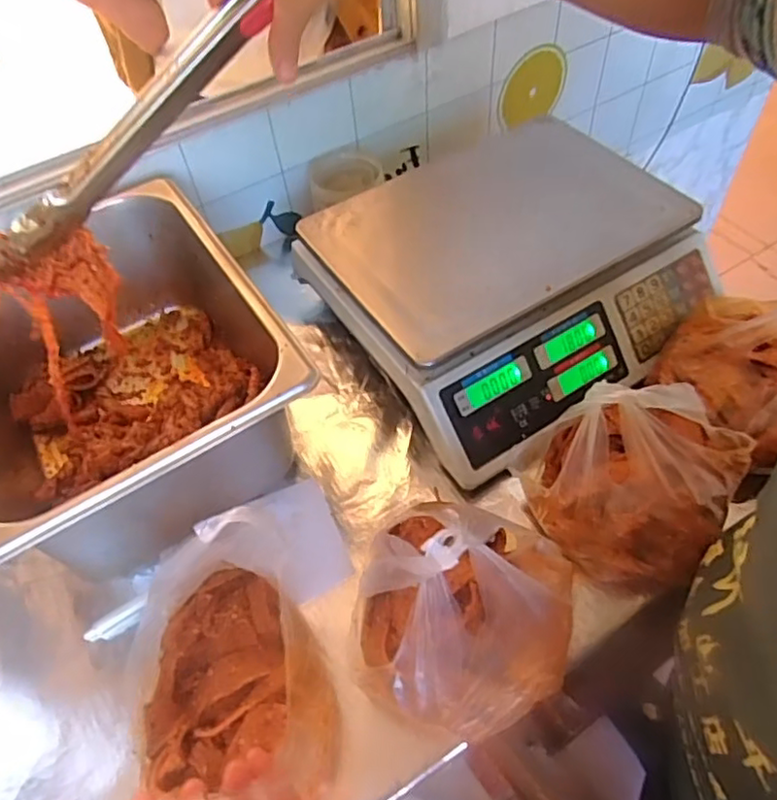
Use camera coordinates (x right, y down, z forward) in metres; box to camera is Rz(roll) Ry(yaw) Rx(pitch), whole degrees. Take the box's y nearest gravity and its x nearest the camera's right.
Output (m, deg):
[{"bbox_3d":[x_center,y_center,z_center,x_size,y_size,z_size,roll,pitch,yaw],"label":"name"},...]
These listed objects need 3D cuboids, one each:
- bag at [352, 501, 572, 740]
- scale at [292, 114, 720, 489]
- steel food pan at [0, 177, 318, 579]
[{"bbox_3d":[0.050,0.136,0.419,0.141,0.113,0.143,19,58,18],"label":"bag"},{"bbox_3d":[0.118,-0.128,0.618,0.327,0.098,0.288,-31,57,-16],"label":"scale"},{"bbox_3d":[-0.239,-0.017,0.558,0.265,0.167,0.319,-31,57,-16],"label":"steel food pan"}]

